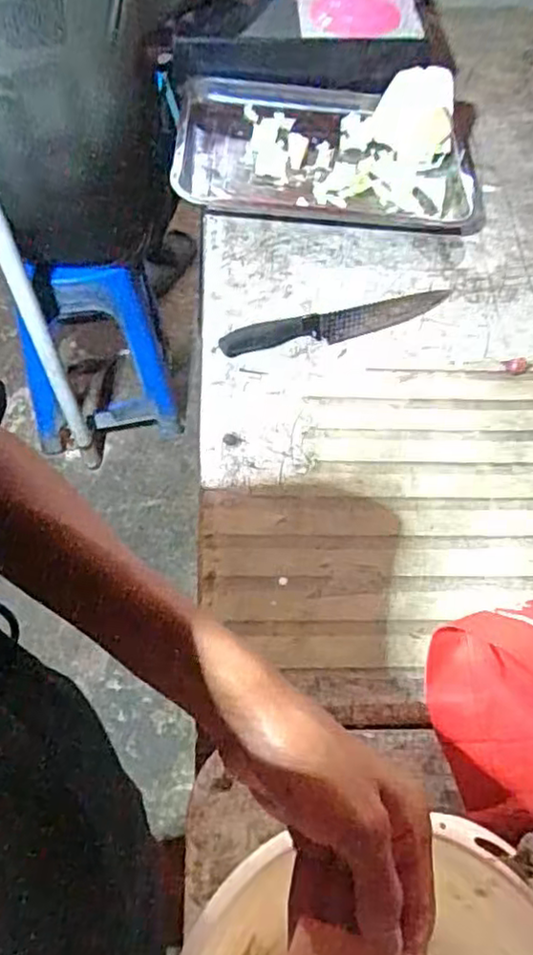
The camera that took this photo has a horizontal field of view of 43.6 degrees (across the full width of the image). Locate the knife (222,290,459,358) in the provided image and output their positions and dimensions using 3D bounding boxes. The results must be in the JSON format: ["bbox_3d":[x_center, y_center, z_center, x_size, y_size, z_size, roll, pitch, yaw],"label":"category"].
[{"bbox_3d":[0.086,-0.176,0.748,0.280,0.021,0.040,-18,60,-15],"label":"knife"}]

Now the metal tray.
[{"bbox_3d":[0.082,-0.444,0.912,0.403,0.046,0.265,2,57,-3],"label":"metal tray"}]

